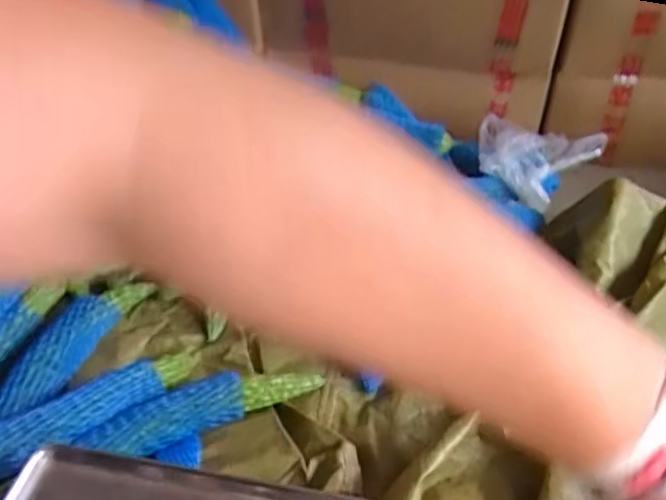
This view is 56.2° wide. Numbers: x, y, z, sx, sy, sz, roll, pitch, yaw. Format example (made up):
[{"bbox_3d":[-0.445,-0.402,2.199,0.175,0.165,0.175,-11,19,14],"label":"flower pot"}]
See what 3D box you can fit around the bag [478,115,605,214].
[{"bbox_3d":[0.355,-0.184,1.065,0.139,0.106,0.218,30,52,33],"label":"bag"}]

